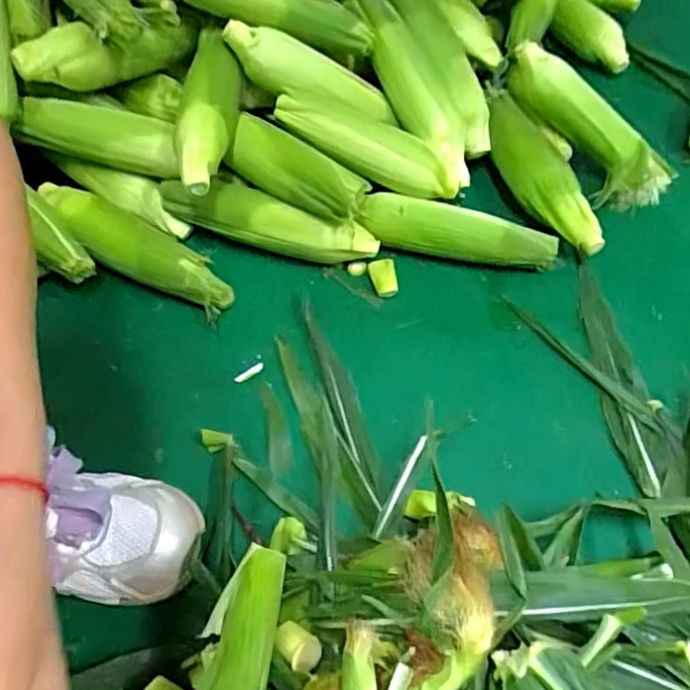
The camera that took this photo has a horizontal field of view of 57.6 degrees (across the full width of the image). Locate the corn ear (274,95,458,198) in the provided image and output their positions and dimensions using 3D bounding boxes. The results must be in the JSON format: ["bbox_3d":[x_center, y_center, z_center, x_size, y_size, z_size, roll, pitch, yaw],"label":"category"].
[{"bbox_3d":[0.024,-0.203,0.634,0.193,0.045,0.041,24,59,0],"label":"corn ear"}]

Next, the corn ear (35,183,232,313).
[{"bbox_3d":[-0.214,-0.095,0.639,0.225,0.056,0.055,26,60,15],"label":"corn ear"}]

